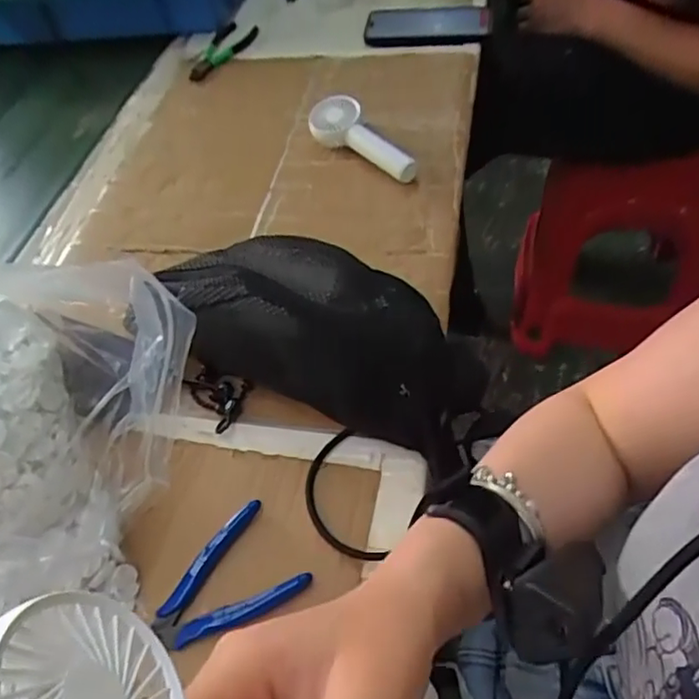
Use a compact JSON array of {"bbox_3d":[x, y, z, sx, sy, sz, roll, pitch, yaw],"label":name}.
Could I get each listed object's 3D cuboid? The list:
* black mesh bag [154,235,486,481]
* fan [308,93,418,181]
[{"bbox_3d":[-0.026,-0.025,0.468,0.247,0.089,0.145,15,57,18],"label":"black mesh bag"},{"bbox_3d":[0.011,-0.220,0.639,0.049,0.049,0.137,-40,57,-20],"label":"fan"}]

